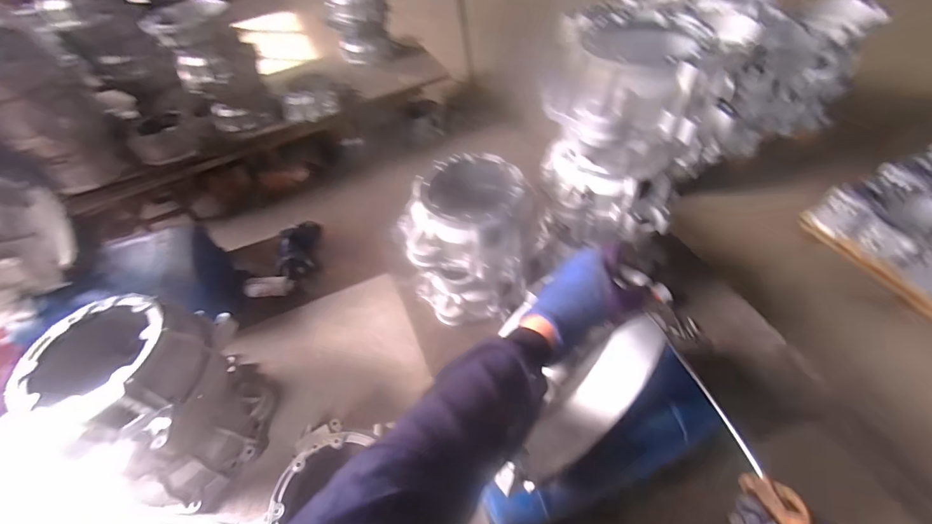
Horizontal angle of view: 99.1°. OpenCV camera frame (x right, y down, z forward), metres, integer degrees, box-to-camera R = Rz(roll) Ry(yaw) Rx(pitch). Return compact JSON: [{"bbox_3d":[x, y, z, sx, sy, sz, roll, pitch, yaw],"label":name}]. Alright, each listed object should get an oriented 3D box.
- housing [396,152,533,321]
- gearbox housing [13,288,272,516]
[{"bbox_3d":[0.006,-0.049,1.036,0.330,0.348,0.291,7,52,12],"label":"housing"},{"bbox_3d":[-0.632,0.290,0.868,0.314,0.382,0.327,31,60,28],"label":"gearbox housing"}]

